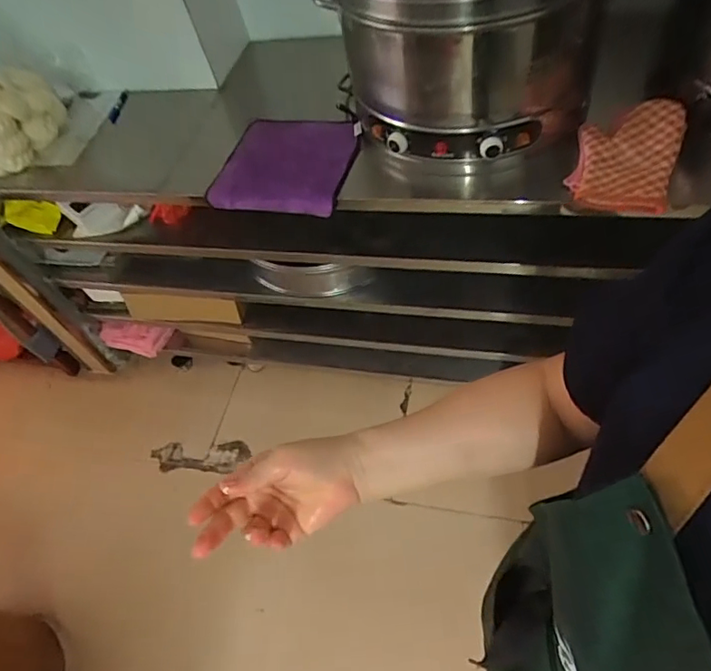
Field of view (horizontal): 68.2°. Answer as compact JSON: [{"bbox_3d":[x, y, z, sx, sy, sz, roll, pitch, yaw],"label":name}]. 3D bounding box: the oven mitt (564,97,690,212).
[{"bbox_3d":[0.467,-0.314,0.916,0.163,0.046,0.220,14,69,27],"label":"oven mitt"}]

